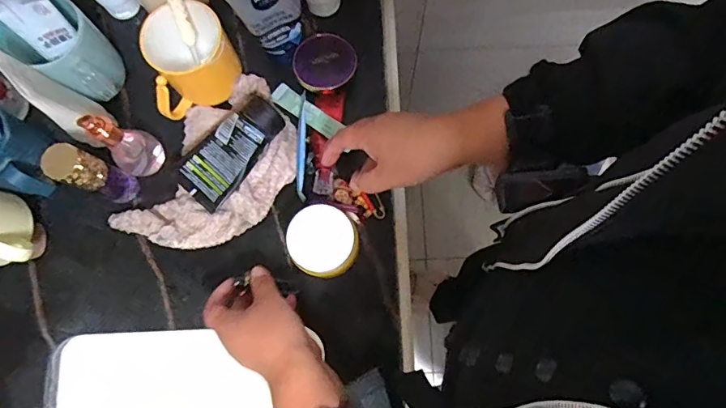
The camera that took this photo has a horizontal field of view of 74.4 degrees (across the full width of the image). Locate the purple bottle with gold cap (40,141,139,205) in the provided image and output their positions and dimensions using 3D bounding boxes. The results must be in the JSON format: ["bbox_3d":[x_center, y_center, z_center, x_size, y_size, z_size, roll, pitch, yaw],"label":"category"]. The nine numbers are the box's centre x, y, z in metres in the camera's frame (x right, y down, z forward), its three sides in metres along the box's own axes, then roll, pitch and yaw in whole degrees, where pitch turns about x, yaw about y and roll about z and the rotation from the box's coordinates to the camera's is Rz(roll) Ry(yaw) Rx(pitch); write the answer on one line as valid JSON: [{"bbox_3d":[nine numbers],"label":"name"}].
[{"bbox_3d":[-0.277,-0.029,0.499,0.030,0.121,0.035,29,81,6],"label":"purple bottle with gold cap"}]

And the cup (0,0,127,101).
[{"bbox_3d":[-0.317,-0.166,0.532,0.094,0.091,0.079,29,81,6],"label":"cup"}]

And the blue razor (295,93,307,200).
[{"bbox_3d":[-0.072,-0.067,0.545,0.013,0.017,0.131,-2,79,1],"label":"blue razor"}]

